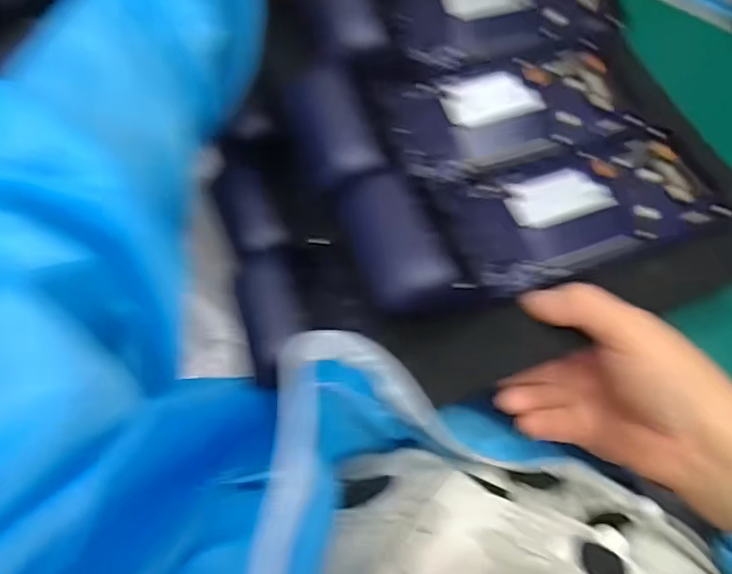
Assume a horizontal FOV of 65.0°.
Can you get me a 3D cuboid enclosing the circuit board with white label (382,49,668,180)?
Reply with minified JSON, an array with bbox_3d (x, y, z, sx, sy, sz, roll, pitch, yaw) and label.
[{"bbox_3d":[0.098,-0.116,0.375,0.163,0.015,0.076,-15,76,-4],"label":"circuit board with white label"}]

